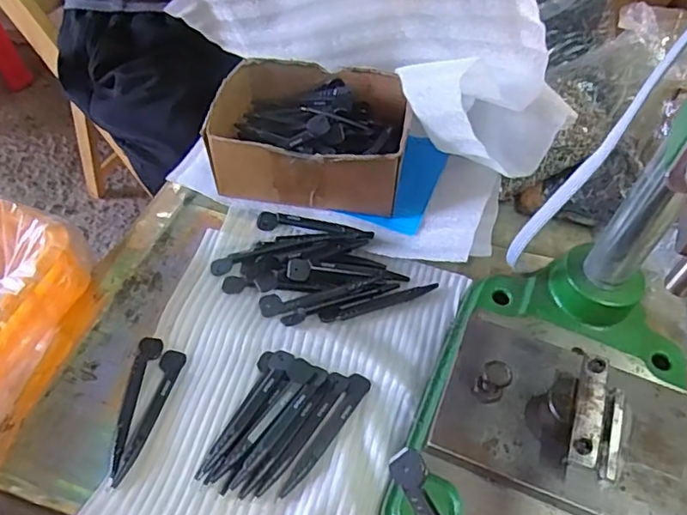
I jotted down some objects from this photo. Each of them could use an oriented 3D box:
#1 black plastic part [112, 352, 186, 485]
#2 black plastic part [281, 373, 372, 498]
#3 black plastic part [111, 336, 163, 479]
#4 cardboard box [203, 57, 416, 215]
[{"bbox_3d":[-0.131,0.104,0.384,0.016,0.004,0.099,12,53,4],"label":"black plastic part"},{"bbox_3d":[-0.009,0.118,0.382,0.015,0.006,0.095,26,55,14],"label":"black plastic part"},{"bbox_3d":[-0.145,0.097,0.389,0.016,0.004,0.100,7,52,0],"label":"black plastic part"},{"bbox_3d":[-0.026,-0.109,0.511,0.163,0.070,0.129,10,52,4],"label":"cardboard box"}]

